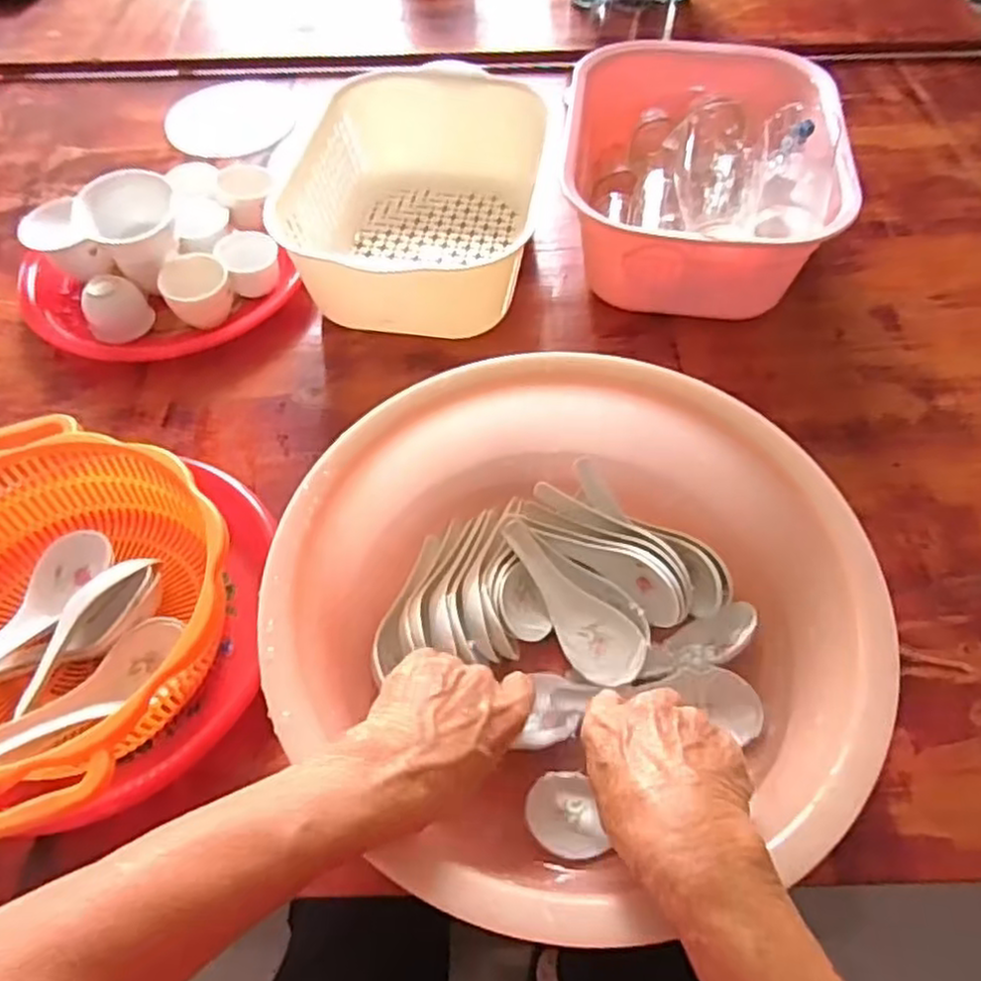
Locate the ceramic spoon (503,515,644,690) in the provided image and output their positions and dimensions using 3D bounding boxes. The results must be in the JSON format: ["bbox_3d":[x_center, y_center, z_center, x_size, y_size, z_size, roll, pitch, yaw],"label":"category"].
[{"bbox_3d":[0.057,0.069,0.467,0.047,0.033,0.118,-23,60,-13],"label":"ceramic spoon"}]

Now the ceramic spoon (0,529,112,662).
[{"bbox_3d":[-0.289,0.076,0.459,0.036,0.027,0.117,12,42,8],"label":"ceramic spoon"}]

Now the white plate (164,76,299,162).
[{"bbox_3d":[-0.289,-0.414,0.812,0.130,0.020,0.141,-3,58,-1],"label":"white plate"}]

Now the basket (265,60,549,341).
[{"bbox_3d":[-0.058,-0.263,0.660,0.208,0.090,0.260,8,58,6],"label":"basket"}]

